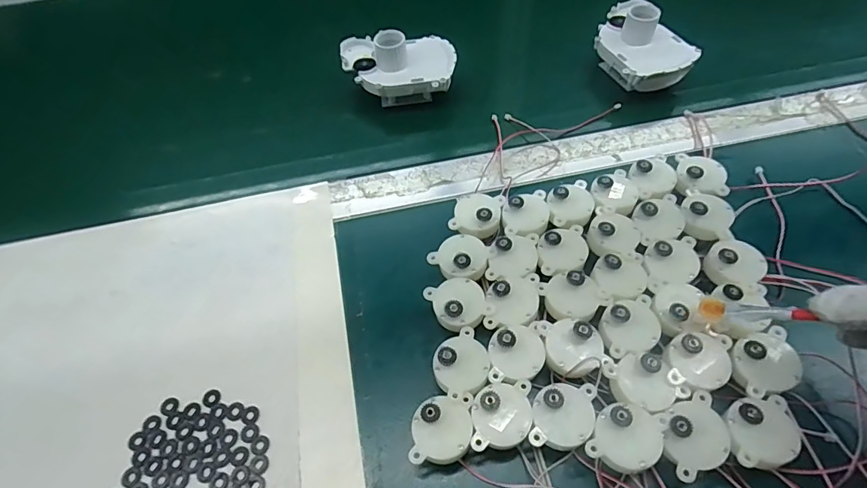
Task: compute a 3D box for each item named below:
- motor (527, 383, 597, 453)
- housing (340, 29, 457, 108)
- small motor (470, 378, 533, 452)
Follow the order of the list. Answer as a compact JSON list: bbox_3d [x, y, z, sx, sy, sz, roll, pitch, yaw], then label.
[{"bbox_3d":[0.070,0.096,0.250,0.032,0.029,0.038,6,56,9],"label":"motor"},{"bbox_3d":[-0.033,-0.166,0.424,0.102,0.057,0.067,-1,56,4],"label":"housing"},{"bbox_3d":[0.037,0.096,0.252,0.032,0.030,0.037,-1,56,4],"label":"small motor"}]

